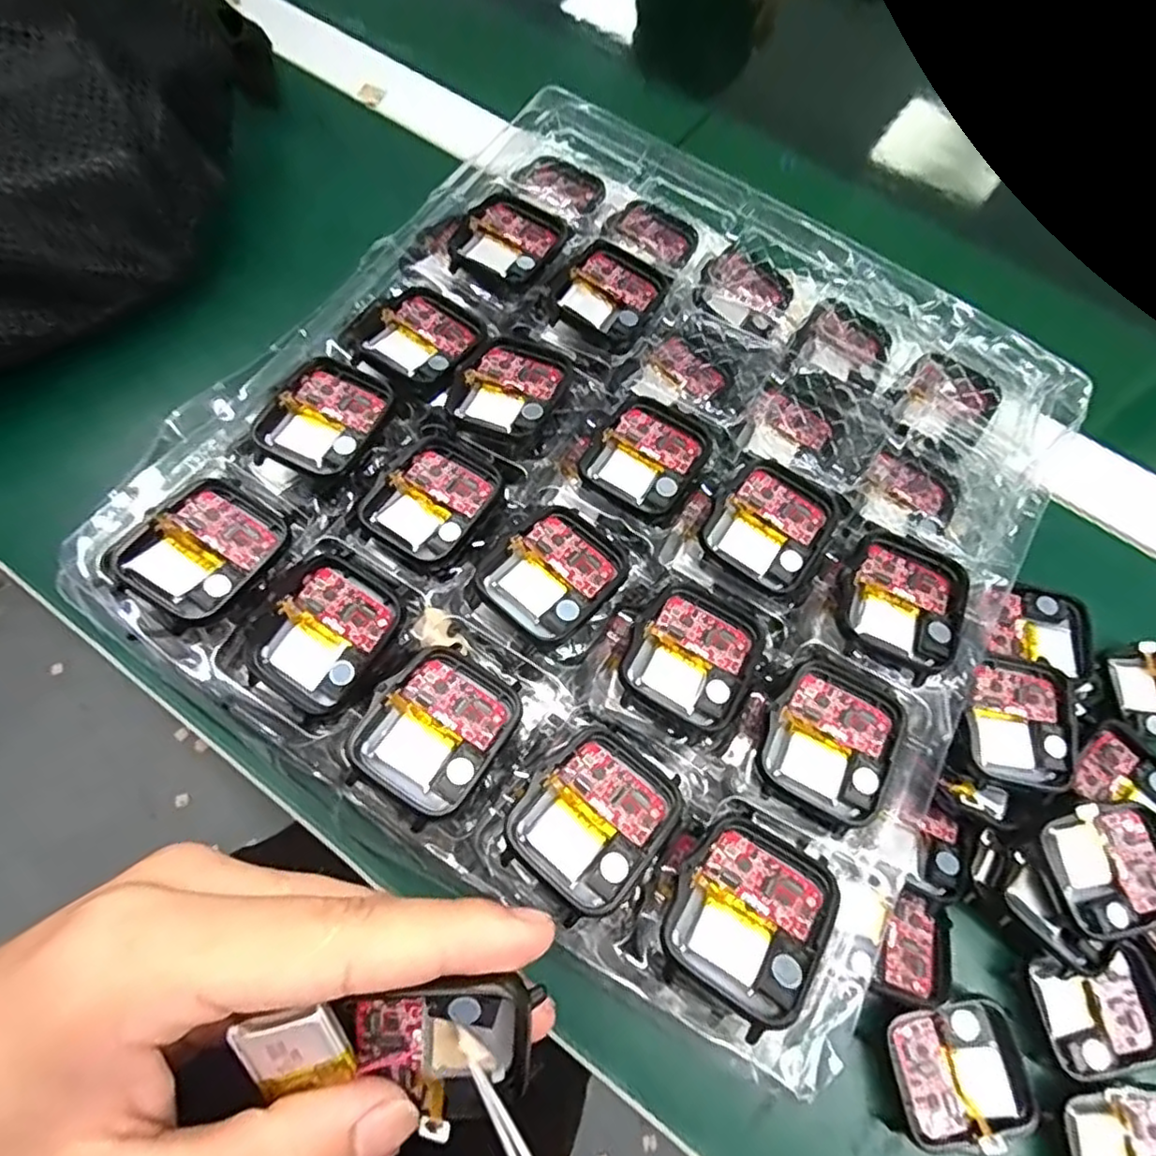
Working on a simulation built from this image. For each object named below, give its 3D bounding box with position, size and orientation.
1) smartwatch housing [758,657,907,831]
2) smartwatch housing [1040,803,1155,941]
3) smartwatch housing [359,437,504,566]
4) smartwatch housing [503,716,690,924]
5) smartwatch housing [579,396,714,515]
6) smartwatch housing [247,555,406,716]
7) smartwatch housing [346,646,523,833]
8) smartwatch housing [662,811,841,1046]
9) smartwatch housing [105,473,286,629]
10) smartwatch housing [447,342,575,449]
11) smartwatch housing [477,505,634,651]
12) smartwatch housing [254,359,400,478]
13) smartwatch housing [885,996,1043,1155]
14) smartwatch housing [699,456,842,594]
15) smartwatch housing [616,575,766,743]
[{"bbox_3d":[0.077,0.049,0.194,0.036,0.005,0.044,29,68,8],"label":"smartwatch housing"},{"bbox_3d":[0.176,0.094,0.208,0.040,0.005,0.037,-16,70,-1],"label":"smartwatch housing"},{"bbox_3d":[-0.049,-0.026,0.217,0.036,0.005,0.042,34,69,10],"label":"smartwatch housing"},{"bbox_3d":[0.005,0.066,0.176,0.037,0.007,0.045,39,71,14],"label":"smartwatch housing"},{"bbox_3d":[0.026,-0.044,0.230,0.036,0.006,0.044,37,70,11],"label":"smartwatch housing"},{"bbox_3d":[-0.077,0.017,0.195,0.035,0.011,0.044,38,70,11],"label":"smartwatch housing"},{"bbox_3d":[-0.040,0.043,0.182,0.037,0.006,0.045,32,69,11],"label":"smartwatch housing"},{"bbox_3d":[0.045,0.088,0.167,0.037,0.014,0.045,34,69,10],"label":"smartwatch housing"},{"bbox_3d":[-0.116,-0.010,0.196,0.036,0.009,0.044,32,69,9],"label":"smartwatch housing"},{"bbox_3d":[-0.024,-0.068,0.231,0.035,0.007,0.042,30,68,8],"label":"smartwatch housing"},{"bbox_3d":[-0.006,-0.002,0.205,0.037,0.007,0.044,43,71,13],"label":"smartwatch housing"},{"bbox_3d":[-0.086,-0.056,0.221,0.035,0.009,0.042,27,68,7],"label":"smartwatch housing"},{"bbox_3d":[0.121,0.157,0.203,0.043,0.012,0.036,-9,68,-8],"label":"smartwatch housing"},{"bbox_3d":[0.067,-0.020,0.219,0.037,0.006,0.042,36,69,11],"label":"smartwatch housing"},{"bbox_3d":[0.037,0.024,0.200,0.037,0.005,0.045,33,69,10],"label":"smartwatch housing"}]

